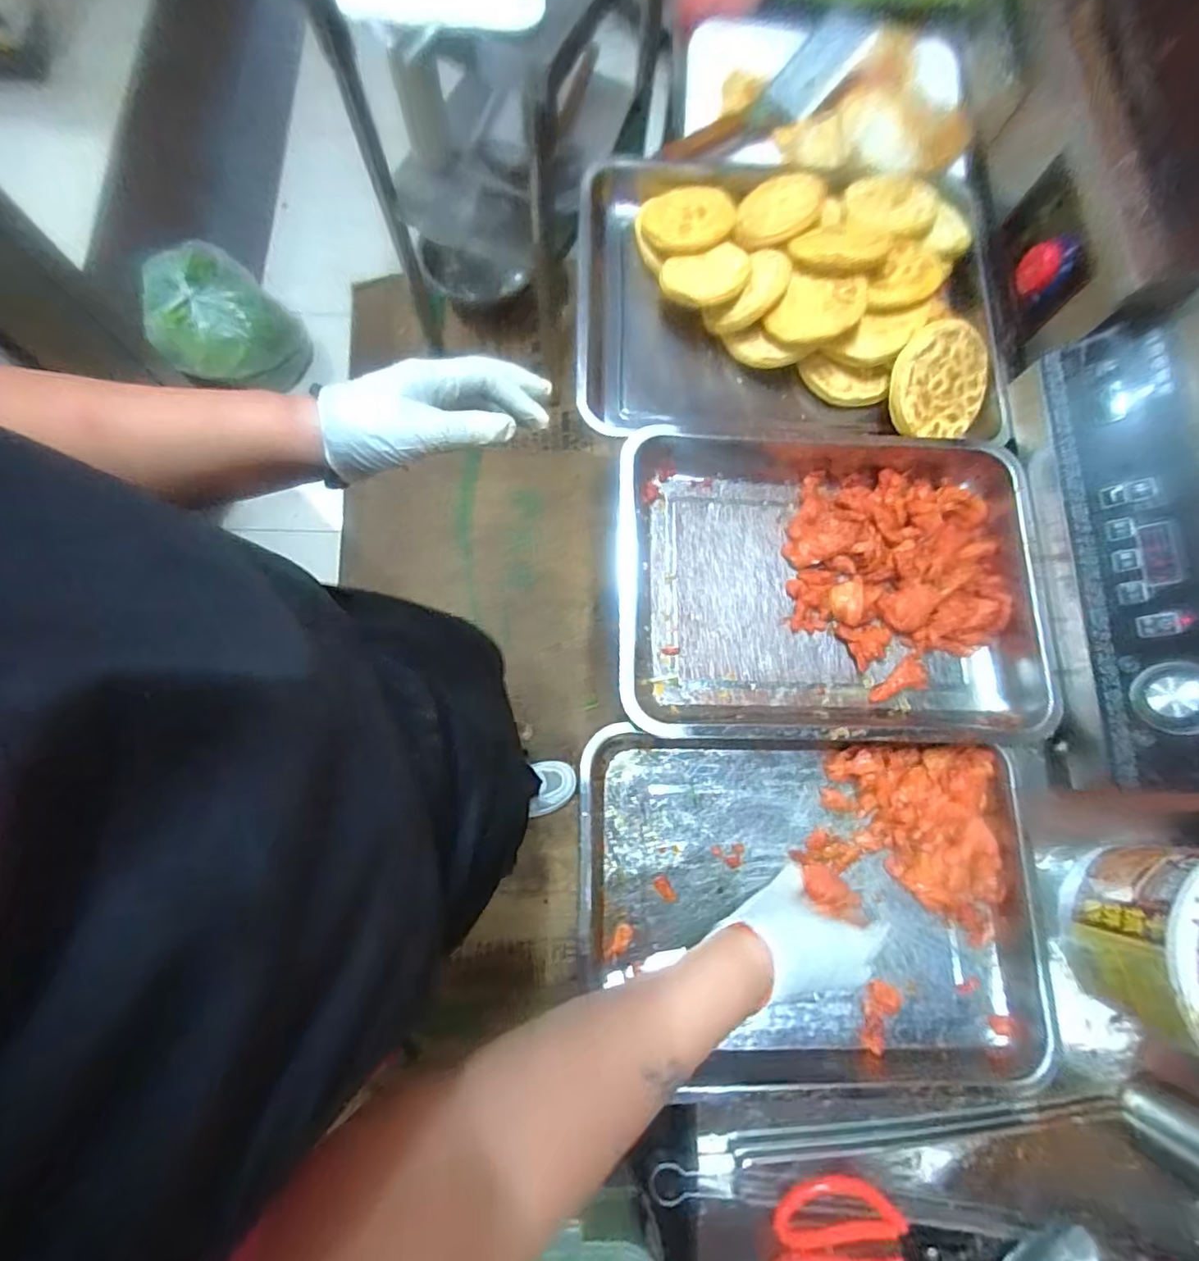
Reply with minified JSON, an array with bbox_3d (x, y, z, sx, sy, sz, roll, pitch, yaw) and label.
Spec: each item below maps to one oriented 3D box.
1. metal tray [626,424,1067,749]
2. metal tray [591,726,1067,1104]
[{"bbox_3d":[0.218,-0.045,0.557,0.393,0.048,0.287,0,78,-1],"label":"metal tray"},{"bbox_3d":[0.190,0.238,0.520,0.405,0.050,0.276,3,77,0],"label":"metal tray"}]

